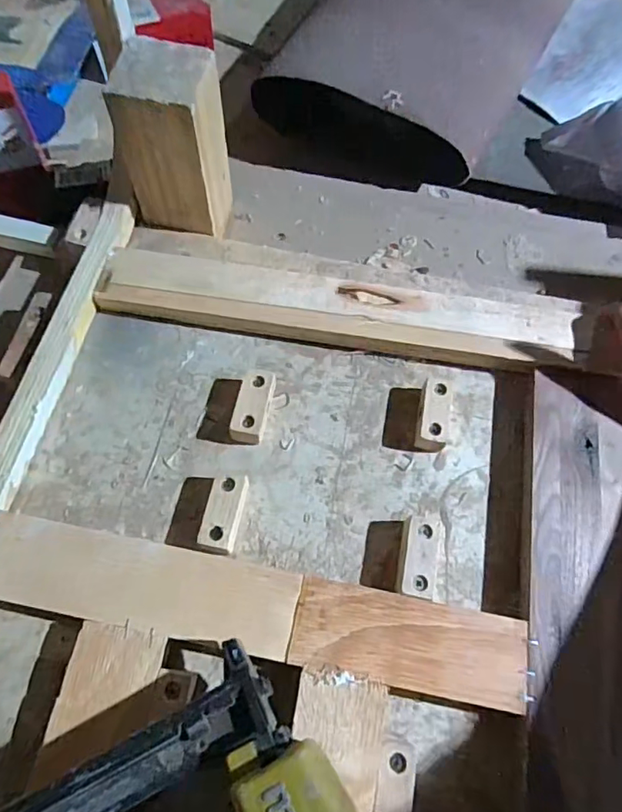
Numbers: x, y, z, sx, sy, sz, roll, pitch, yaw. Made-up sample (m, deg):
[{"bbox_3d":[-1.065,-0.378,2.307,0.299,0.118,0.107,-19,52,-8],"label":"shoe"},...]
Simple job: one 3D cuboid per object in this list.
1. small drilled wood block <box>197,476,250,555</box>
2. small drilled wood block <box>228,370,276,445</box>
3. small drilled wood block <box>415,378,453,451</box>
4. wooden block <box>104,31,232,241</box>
[{"bbox_3d":[-0.058,0.071,0.347,0.021,0.020,0.053,10,65,4],"label":"small drilled wood block"},{"bbox_3d":[-0.042,0.001,0.379,0.022,0.021,0.055,11,65,4],"label":"small drilled wood block"},{"bbox_3d":[0.090,0.005,0.379,0.022,0.018,0.052,12,75,4],"label":"small drilled wood block"},{"bbox_3d":[-0.106,-0.202,0.421,0.069,0.142,0.065,12,66,4],"label":"wooden block"}]

